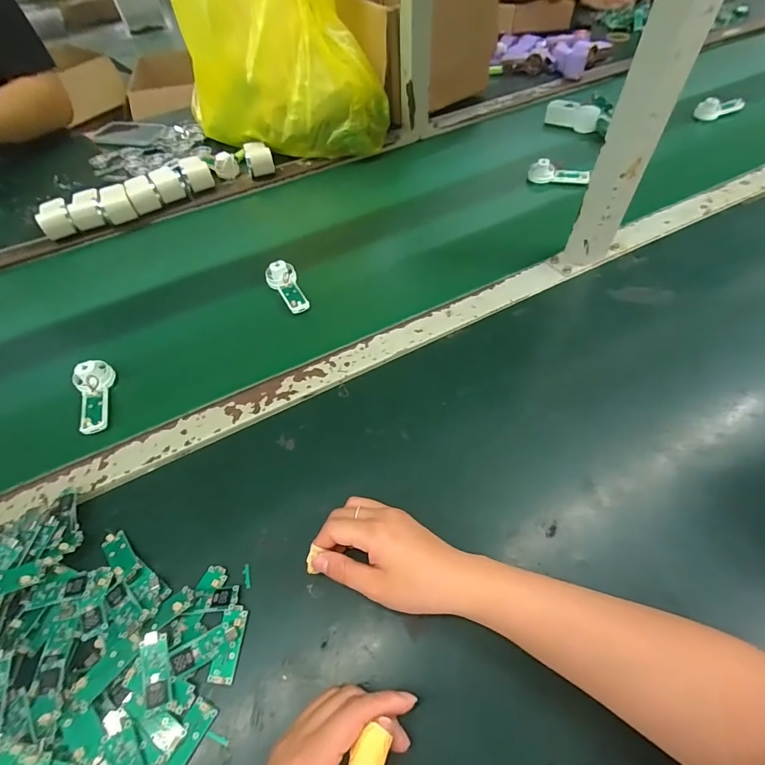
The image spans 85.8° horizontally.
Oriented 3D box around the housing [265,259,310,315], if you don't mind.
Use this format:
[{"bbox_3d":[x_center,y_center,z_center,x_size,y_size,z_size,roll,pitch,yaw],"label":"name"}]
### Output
[{"bbox_3d":[-0.125,-0.124,0.544,0.039,0.031,0.083,-22,58,-13],"label":"housing"}]

